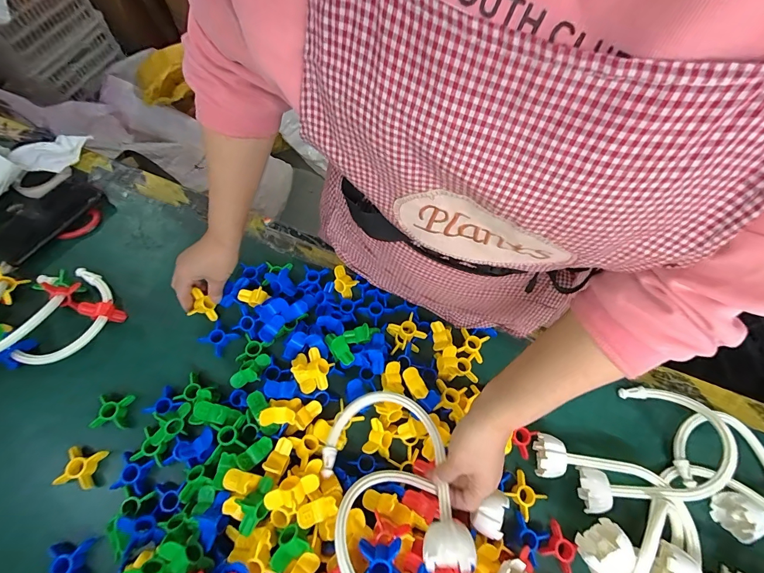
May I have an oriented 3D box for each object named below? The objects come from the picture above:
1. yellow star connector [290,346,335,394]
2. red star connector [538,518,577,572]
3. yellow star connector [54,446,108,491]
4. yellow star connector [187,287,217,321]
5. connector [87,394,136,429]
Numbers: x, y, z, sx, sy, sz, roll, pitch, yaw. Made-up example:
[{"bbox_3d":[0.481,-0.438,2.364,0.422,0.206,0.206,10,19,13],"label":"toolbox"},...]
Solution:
[{"bbox_3d":[-0.092,0.109,0.460,0.048,0.031,0.058,-27,69,-13],"label":"yellow star connector"},{"bbox_3d":[0.216,0.313,0.413,0.043,0.020,0.040,38,70,14],"label":"red star connector"},{"bbox_3d":[-0.364,0.220,0.423,0.036,0.025,0.041,7,66,1],"label":"yellow star connector"},{"bbox_3d":[-0.252,0.027,0.501,0.017,0.035,0.037,-6,68,34],"label":"yellow star connector"},{"bbox_3d":[-0.345,0.161,0.449,0.039,0.025,0.041,5,66,0],"label":"connector"}]

